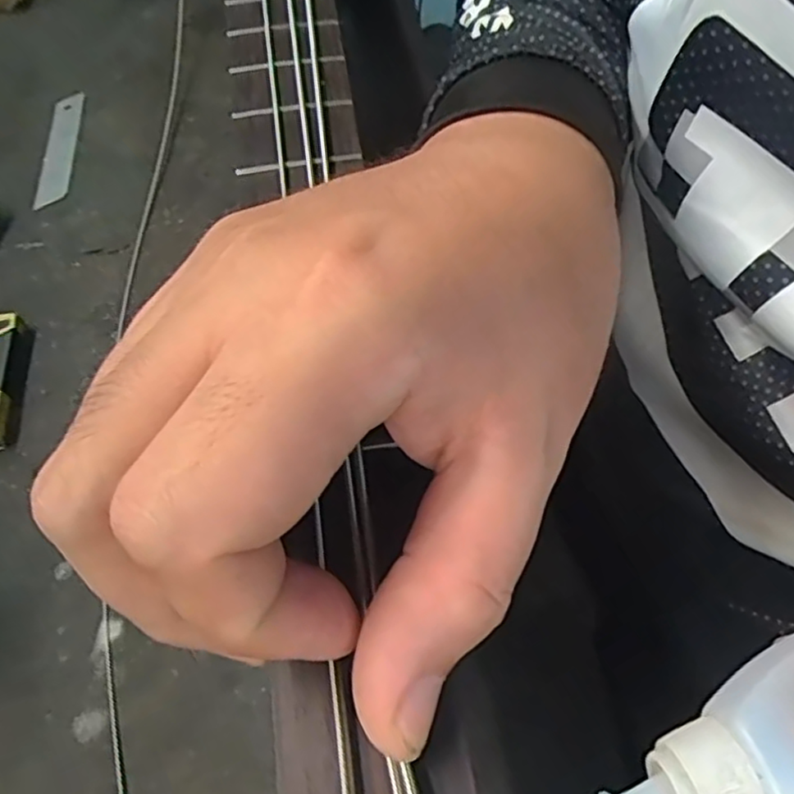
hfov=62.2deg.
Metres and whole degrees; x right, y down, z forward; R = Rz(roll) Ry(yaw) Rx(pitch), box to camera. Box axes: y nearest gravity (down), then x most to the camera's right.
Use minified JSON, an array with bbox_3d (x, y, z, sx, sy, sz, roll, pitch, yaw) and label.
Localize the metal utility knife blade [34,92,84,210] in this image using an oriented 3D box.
[{"bbox_3d":[-0.204,-0.152,0.398,0.014,0.009,0.101,-6,57,-4],"label":"metal utility knife blade"}]

